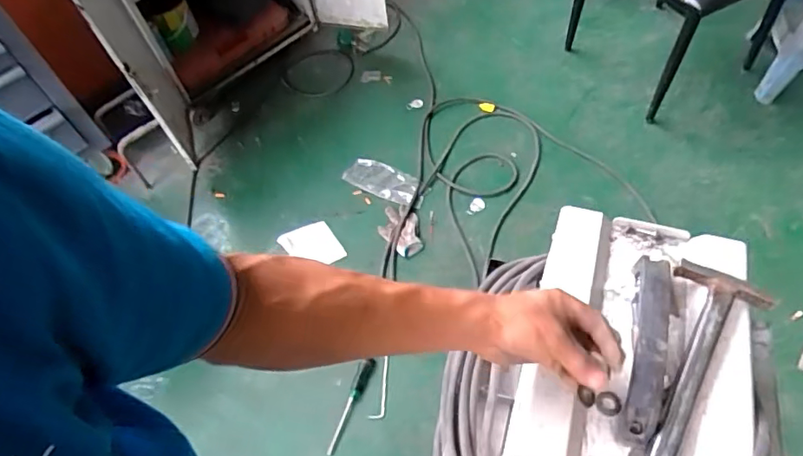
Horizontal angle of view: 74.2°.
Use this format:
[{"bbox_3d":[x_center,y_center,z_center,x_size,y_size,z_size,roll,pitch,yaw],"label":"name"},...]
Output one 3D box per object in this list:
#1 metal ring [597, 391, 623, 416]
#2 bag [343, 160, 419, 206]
[{"bbox_3d":[0.203,0.172,0.519,0.024,0.005,0.024,3,50,-4],"label":"metal ring"},{"bbox_3d":[-0.060,-0.153,1.719,0.253,0.021,0.117,24,61,20],"label":"bag"}]

